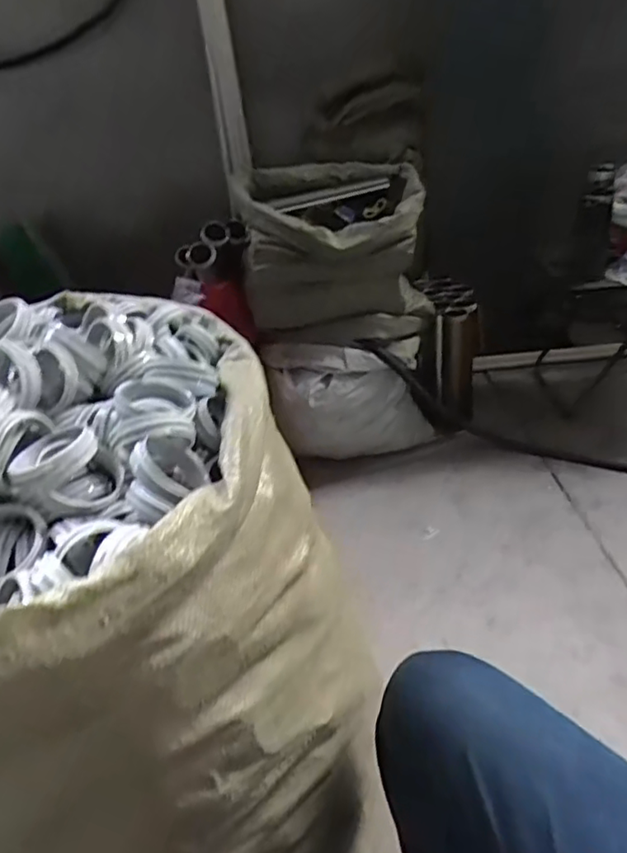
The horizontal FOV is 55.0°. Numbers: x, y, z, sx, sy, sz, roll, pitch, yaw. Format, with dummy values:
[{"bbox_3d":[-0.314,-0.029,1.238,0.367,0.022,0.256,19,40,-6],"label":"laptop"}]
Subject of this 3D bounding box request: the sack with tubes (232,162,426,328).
[{"bbox_3d":[0.044,-0.444,1.465,0.415,0.314,0.390,-6,30,2],"label":"sack with tubes"}]

